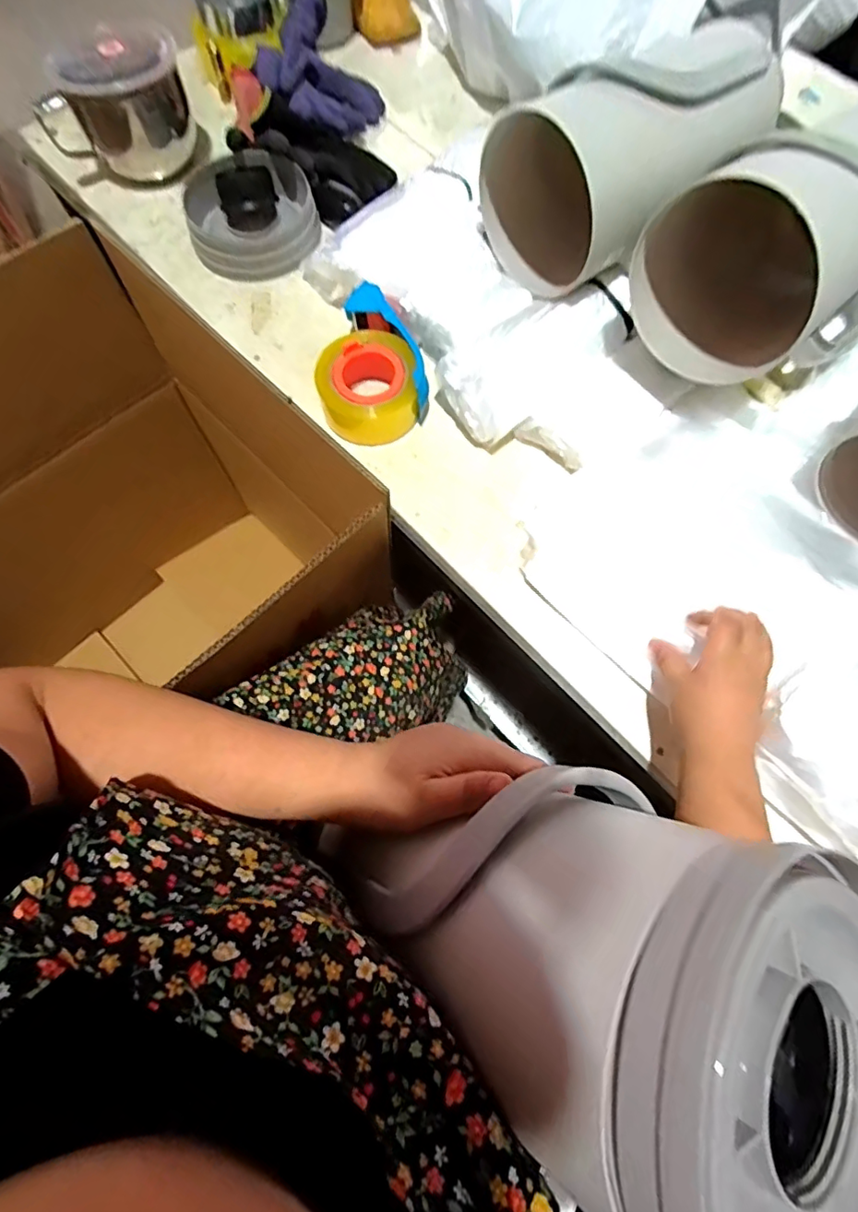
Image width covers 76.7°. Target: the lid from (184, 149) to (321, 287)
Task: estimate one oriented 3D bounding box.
[{"bbox_3d":[-0.213,-0.473,0.653,0.148,0.051,0.148,0,72,-1],"label":"lid"}]

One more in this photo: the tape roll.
[{"bbox_3d":[-0.065,-0.230,0.580,0.102,0.060,0.100,-19,73,-7],"label":"tape roll"}]

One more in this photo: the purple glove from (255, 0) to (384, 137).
[{"bbox_3d":[-0.142,-0.692,0.705,0.155,0.095,0.147,-8,72,-3],"label":"purple glove"}]

